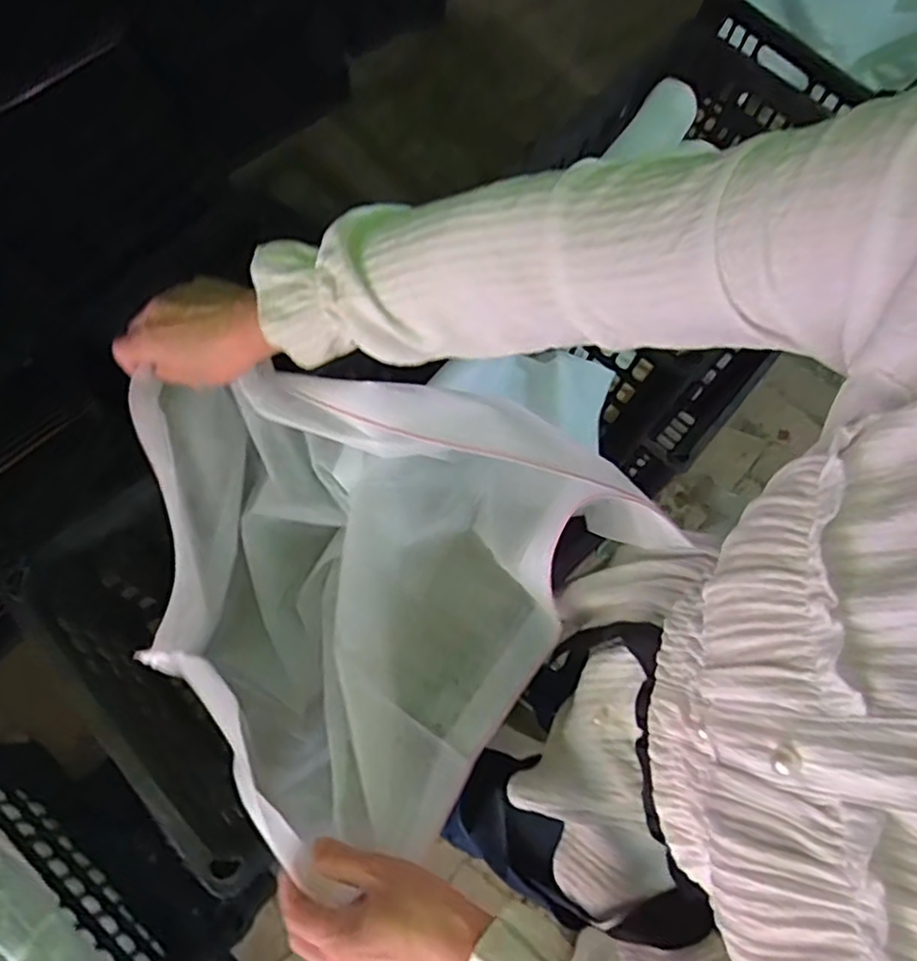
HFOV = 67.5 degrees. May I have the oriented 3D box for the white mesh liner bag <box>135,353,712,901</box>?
[{"bbox_3d":[-0.080,0.068,0.579,0.323,0.277,0.350,-38,75,-15],"label":"white mesh liner bag"}]

